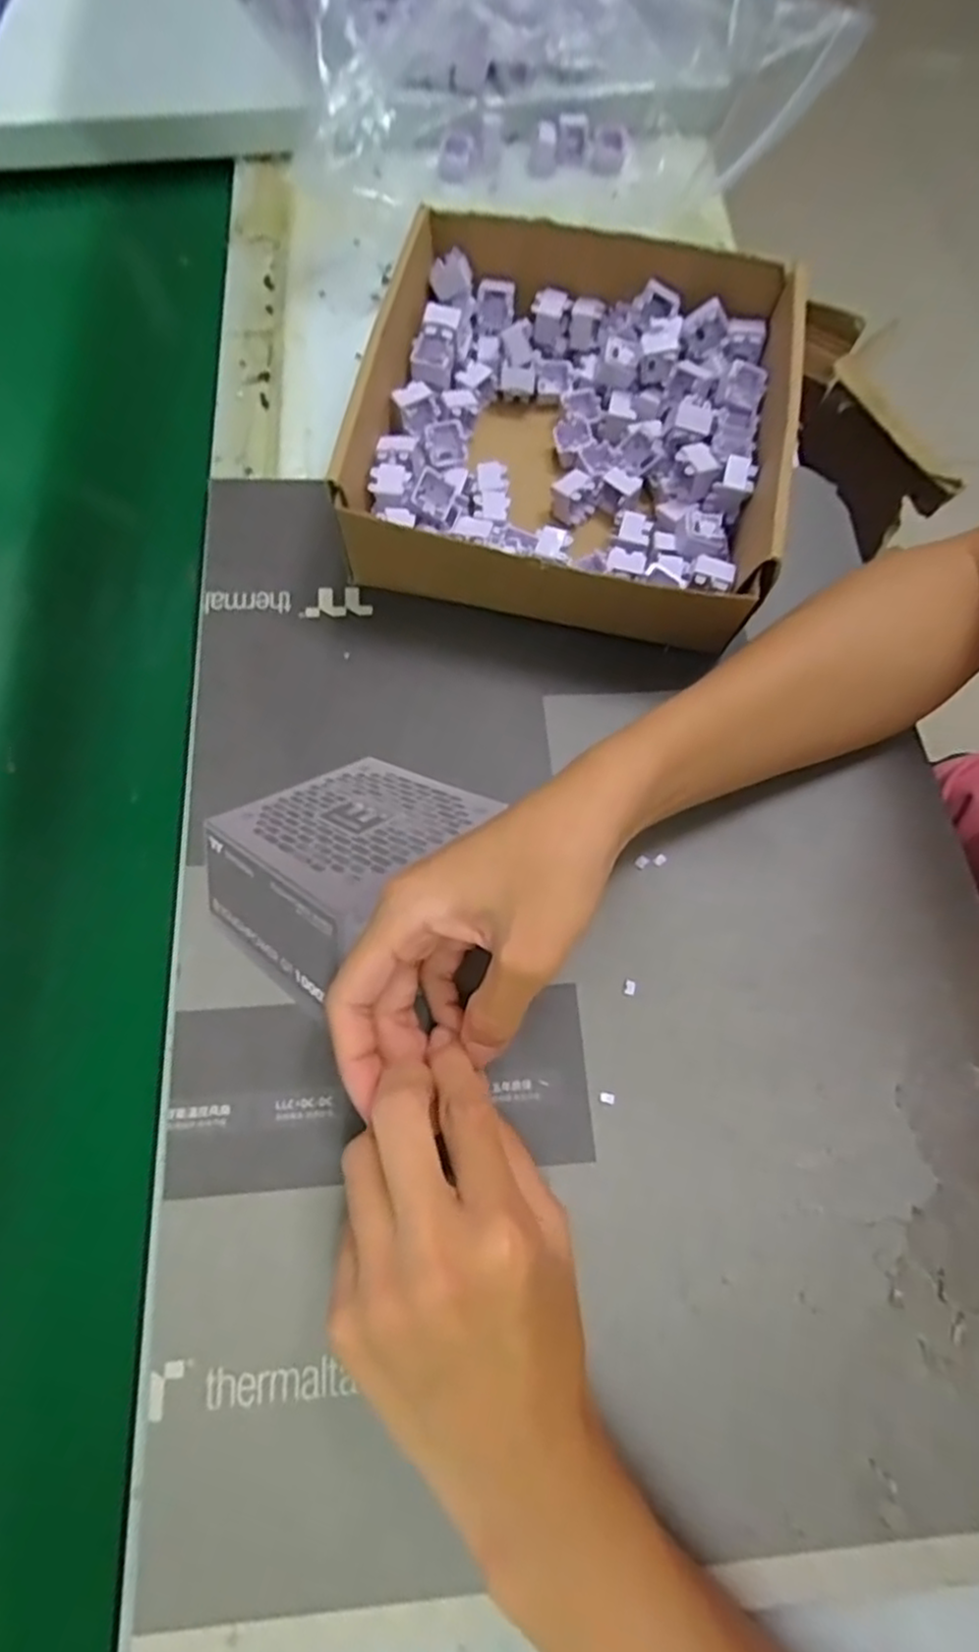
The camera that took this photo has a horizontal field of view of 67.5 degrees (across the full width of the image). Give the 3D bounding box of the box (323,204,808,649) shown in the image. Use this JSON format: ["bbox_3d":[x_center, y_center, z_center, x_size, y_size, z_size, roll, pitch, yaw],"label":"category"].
[{"bbox_3d":[0.043,-0.204,0.382,0.200,0.062,0.218,10,70,2],"label":"box"}]

